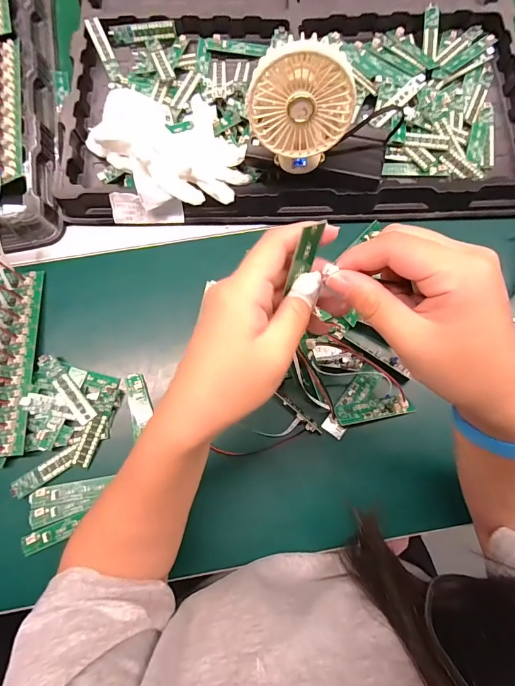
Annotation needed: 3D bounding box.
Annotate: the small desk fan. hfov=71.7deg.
[{"bbox_3d":[0.036,-0.211,0.322,0.086,0.101,0.060,-3,76,0],"label":"small desk fan"}]

